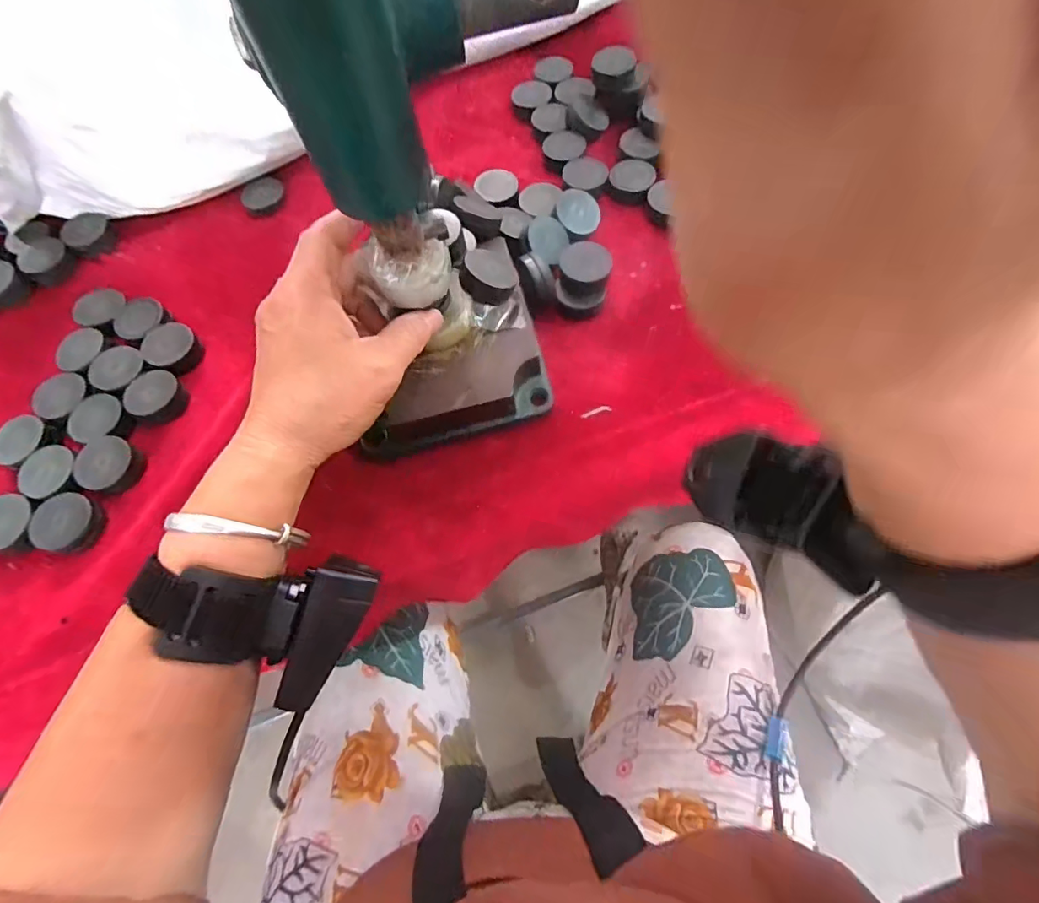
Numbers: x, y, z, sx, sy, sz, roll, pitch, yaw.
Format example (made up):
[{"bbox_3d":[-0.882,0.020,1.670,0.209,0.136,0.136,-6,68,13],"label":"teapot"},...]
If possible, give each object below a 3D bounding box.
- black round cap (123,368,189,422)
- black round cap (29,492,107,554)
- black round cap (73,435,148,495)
[{"bbox_3d":[-0.233,-0.035,0.317,0.031,0.015,0.032,-1,68,2],"label":"black round cap"},{"bbox_3d":[-0.263,0.041,0.286,0.033,0.009,0.032,-1,68,2],"label":"black round cap"},{"bbox_3d":[-0.247,0.009,0.299,0.031,0.013,0.032,-1,68,2],"label":"black round cap"}]

